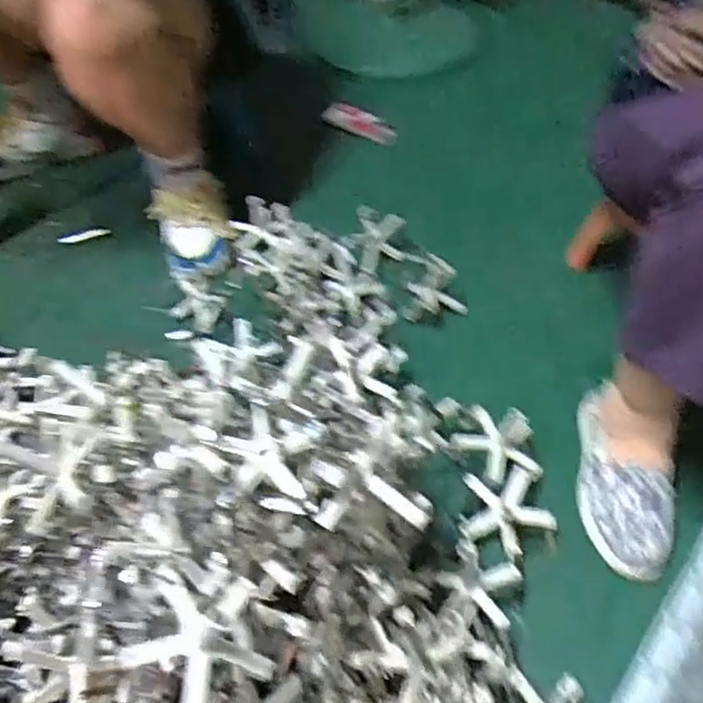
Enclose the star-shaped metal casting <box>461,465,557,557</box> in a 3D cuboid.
[{"bbox_3d":[0.190,0.198,0.864,0.110,0.045,0.110,-9,50,-5],"label":"star-shaped metal casting"}]

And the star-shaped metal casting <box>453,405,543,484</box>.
[{"bbox_3d":[0.189,0.126,0.923,0.105,0.045,0.114,-6,50,-2],"label":"star-shaped metal casting"}]

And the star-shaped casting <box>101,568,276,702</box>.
[{"bbox_3d":[-0.116,0.209,0.521,0.100,0.059,0.106,19,54,18],"label":"star-shaped casting"}]

